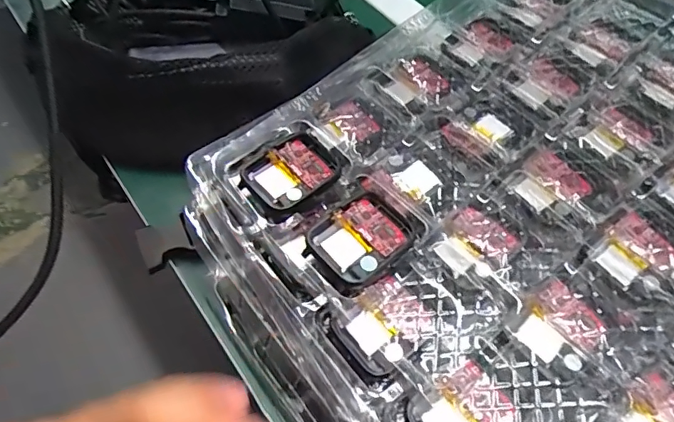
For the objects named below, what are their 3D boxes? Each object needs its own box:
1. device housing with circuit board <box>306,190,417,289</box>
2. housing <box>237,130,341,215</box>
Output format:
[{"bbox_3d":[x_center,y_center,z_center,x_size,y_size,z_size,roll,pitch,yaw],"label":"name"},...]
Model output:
[{"bbox_3d":[0.013,0.013,0.230,0.044,0.008,0.036,-36,65,-22],"label":"device housing with circuit board"},{"bbox_3d":[-0.022,-0.020,0.250,0.044,0.004,0.038,-39,66,-23],"label":"housing"}]

